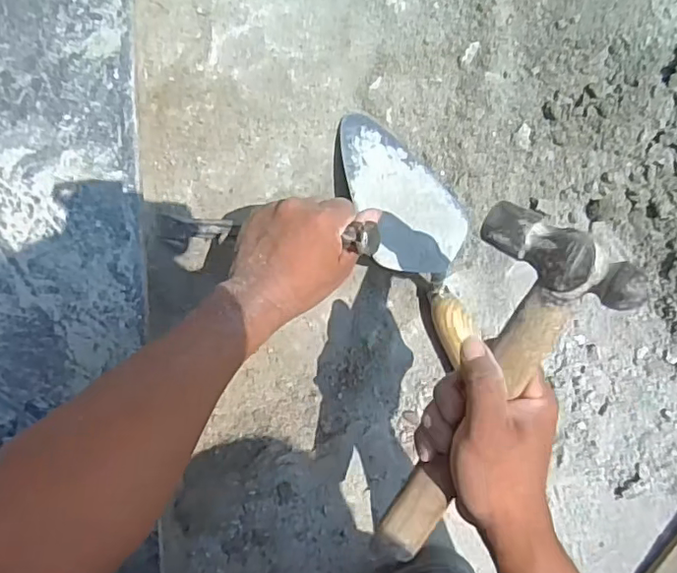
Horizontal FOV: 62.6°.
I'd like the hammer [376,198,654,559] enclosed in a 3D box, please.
[{"bbox_3d":[0.093,0.074,0.363,0.092,0.036,0.244,34,112,28],"label":"hammer"}]

